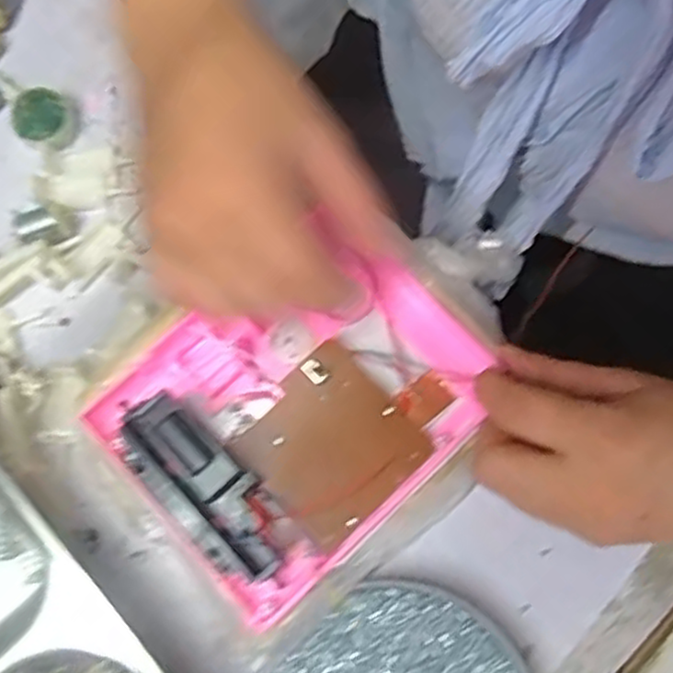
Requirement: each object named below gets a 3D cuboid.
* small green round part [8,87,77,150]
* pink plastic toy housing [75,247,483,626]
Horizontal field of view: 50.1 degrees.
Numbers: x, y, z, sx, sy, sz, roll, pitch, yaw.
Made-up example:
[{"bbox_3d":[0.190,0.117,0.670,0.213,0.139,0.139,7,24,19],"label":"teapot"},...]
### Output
[{"bbox_3d":[-0.165,-0.123,0.405,0.031,0.020,0.034,0,77,0],"label":"small green round part"},{"bbox_3d":[-0.016,0.030,0.341,0.163,0.023,0.130,-41,80,-8],"label":"pink plastic toy housing"}]

